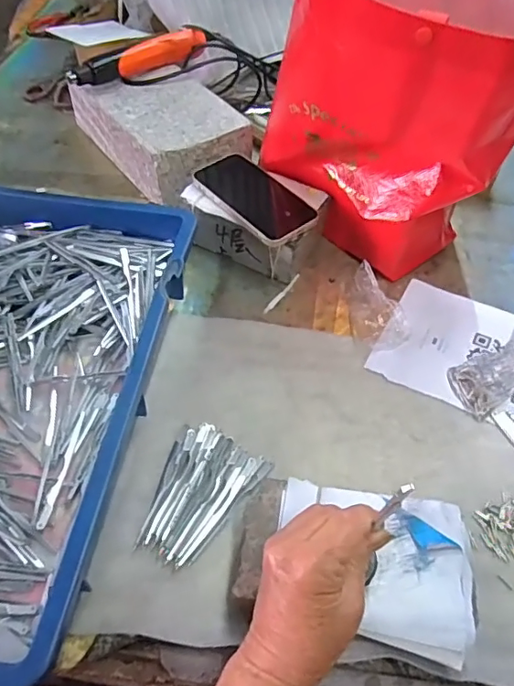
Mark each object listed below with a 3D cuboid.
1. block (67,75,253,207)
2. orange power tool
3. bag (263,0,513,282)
[{"bbox_3d":[-0.126,-0.287,0.707,0.144,0.079,0.244,-29,59,-23],"label":"block"},{"bbox_3d":[-0.156,-0.377,0.698,0.208,0.040,0.037,-35,62,-27],"label":"orange power tool"},{"bbox_3d":[0.146,-0.248,0.555,0.243,0.282,0.227,21,54,12],"label":"bag"}]

